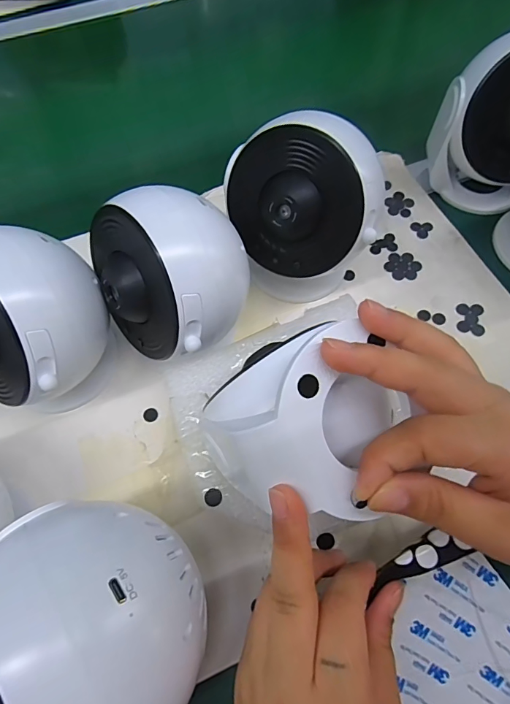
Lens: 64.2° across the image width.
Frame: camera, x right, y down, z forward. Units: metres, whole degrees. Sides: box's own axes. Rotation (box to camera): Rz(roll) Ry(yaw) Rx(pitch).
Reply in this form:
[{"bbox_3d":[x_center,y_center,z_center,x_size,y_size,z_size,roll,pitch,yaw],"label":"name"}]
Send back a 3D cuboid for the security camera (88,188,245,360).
[{"bbox_3d":[-0.052,-0.052,0.256,0.079,0.097,0.081,5,24,41],"label":"security camera"}]

